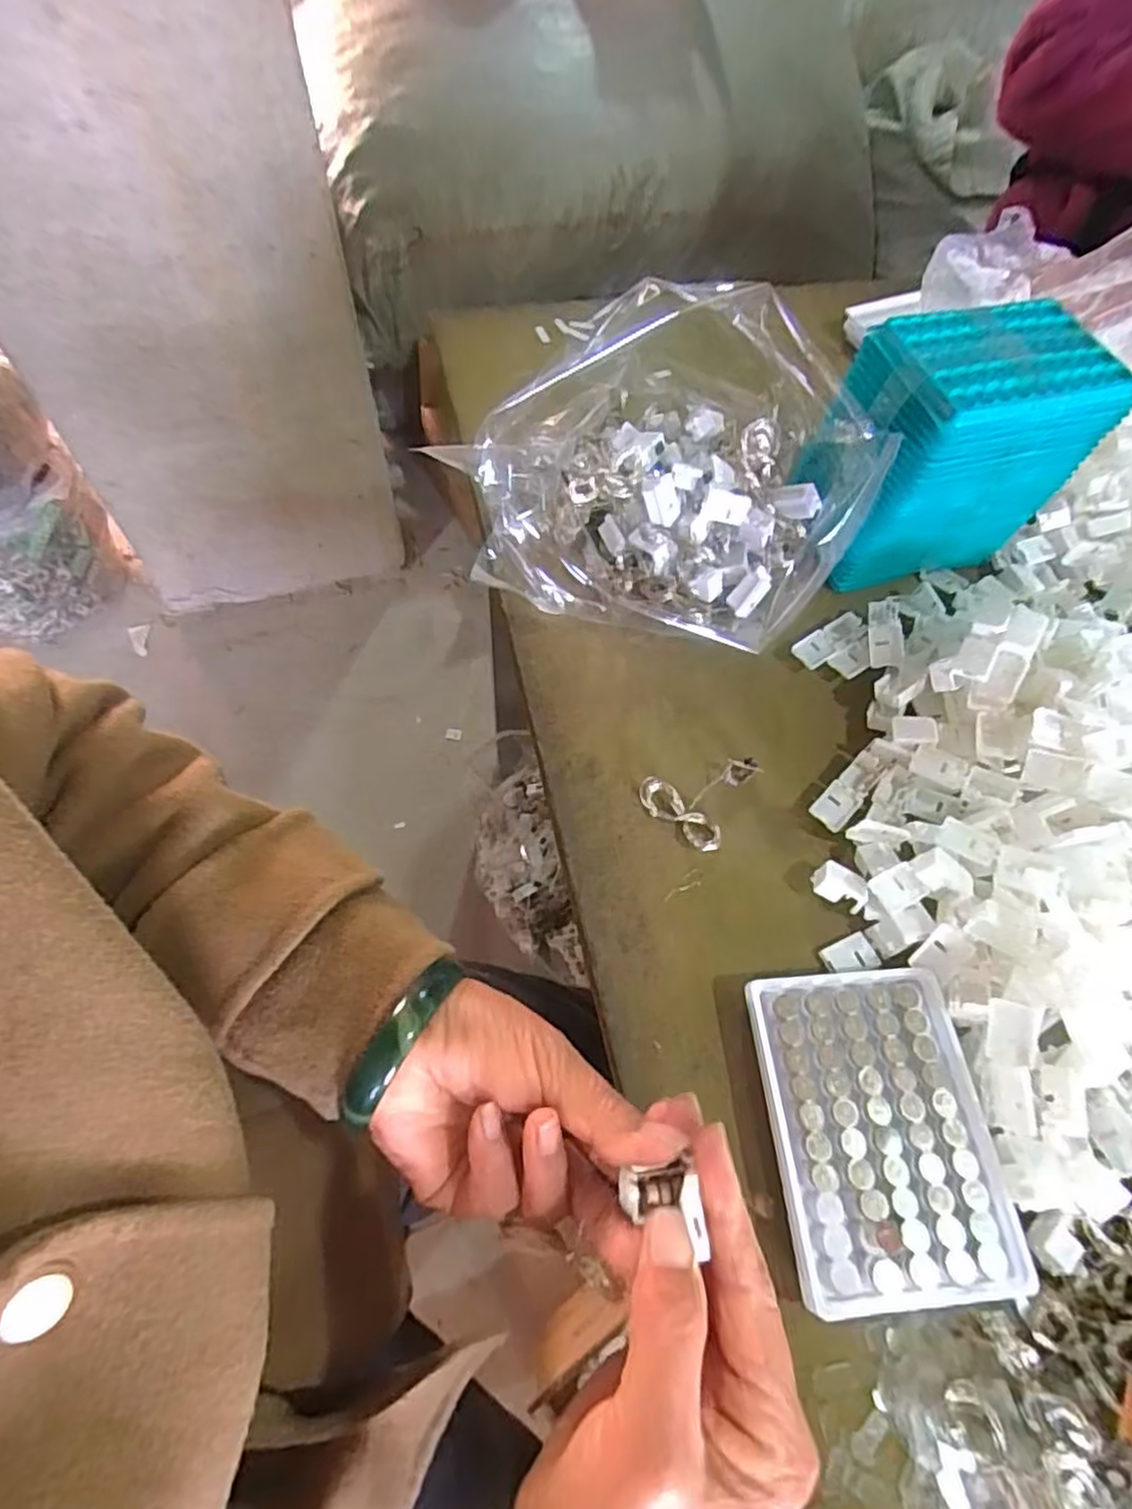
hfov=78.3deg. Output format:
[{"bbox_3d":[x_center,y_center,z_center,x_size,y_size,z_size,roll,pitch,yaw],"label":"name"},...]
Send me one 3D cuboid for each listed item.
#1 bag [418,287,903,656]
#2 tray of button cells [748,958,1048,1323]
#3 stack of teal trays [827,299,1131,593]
[{"bbox_3d":[0.069,-0.174,0.427,0.225,0.136,0.172,8,61,3],"label":"bag"},{"bbox_3d":[0.139,0.164,0.309,0.093,0.019,0.128,-4,61,-4],"label":"tray of button cells"},{"bbox_3d":[0.234,-0.186,0.438,0.128,0.135,0.080,-11,62,-7],"label":"stack of teal trays"}]

